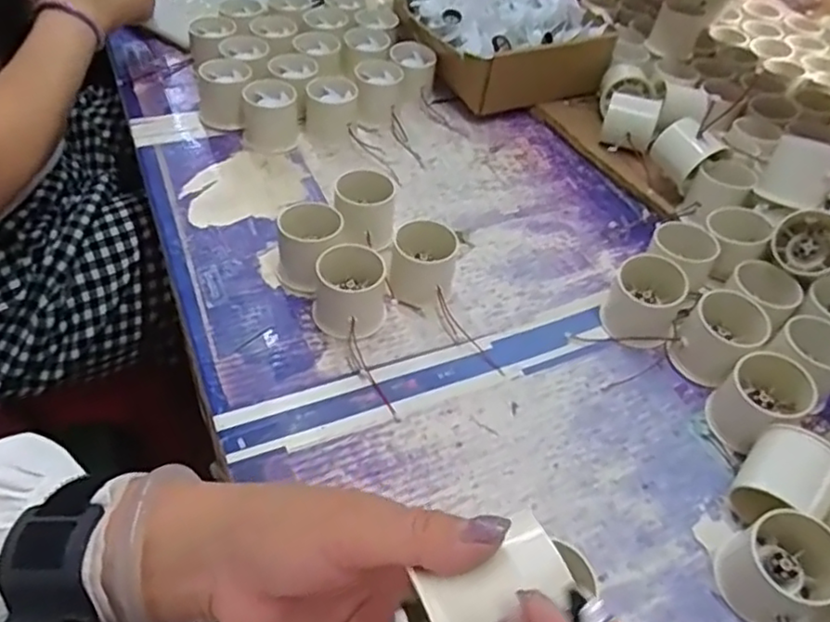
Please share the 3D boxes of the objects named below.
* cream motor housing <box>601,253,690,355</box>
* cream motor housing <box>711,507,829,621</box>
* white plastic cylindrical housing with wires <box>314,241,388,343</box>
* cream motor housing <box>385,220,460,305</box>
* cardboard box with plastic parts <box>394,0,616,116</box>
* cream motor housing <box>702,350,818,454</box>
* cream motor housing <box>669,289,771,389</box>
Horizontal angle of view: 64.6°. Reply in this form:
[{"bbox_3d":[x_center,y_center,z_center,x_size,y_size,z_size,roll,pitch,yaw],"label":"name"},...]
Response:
[{"bbox_3d":[0.176,-0.006,0.506,0.051,0.053,0.057,20,49,11],"label":"cream motor housing"},{"bbox_3d":[0.213,0.149,0.380,0.058,0.048,0.051,-16,52,-20],"label":"cream motor housing"},{"bbox_3d":[-0.050,-0.014,0.500,0.054,0.049,0.054,-3,49,-9],"label":"white plastic cylindrical housing with wires"},{"bbox_3d":[0.007,-0.038,0.529,0.051,0.052,0.056,4,48,-4],"label":"cream motor housing"},{"bbox_3d":[0.089,-0.321,0.768,0.205,0.094,0.209,-19,53,-22],"label":"cardboard box with plastic parts"},{"bbox_3d":[0.236,0.064,0.453,0.060,0.048,0.050,-28,57,-28],"label":"cream motor housing"},{"bbox_3d":[0.224,0.021,0.484,0.050,0.056,0.052,4,48,-4],"label":"cream motor housing"}]

